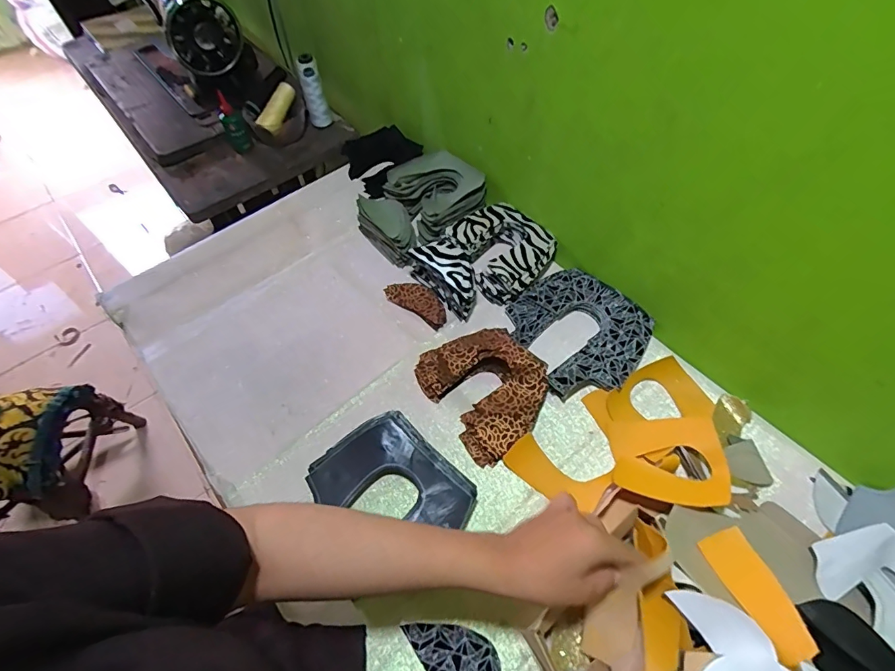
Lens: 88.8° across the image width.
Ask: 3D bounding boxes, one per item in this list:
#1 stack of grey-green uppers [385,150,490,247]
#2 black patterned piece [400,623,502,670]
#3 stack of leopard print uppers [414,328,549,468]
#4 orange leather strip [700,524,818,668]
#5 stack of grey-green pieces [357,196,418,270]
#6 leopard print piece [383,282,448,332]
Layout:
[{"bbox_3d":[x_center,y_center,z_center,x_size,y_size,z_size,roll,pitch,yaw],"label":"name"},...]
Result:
[{"bbox_3d":[-0.019,-0.243,0.813,0.142,0.080,0.161,-39,65,-21],"label":"stack of grey-green uppers"},{"bbox_3d":[0.019,0.344,0.468,0.066,0.006,0.131,-33,63,-18],"label":"black patterned piece"},{"bbox_3d":[0.051,0.063,0.616,0.141,0.042,0.177,-31,62,-17],"label":"stack of leopard print uppers"},{"bbox_3d":[0.277,0.229,0.412,0.045,0.008,0.111,-15,38,-3],"label":"orange leather strip"},{"bbox_3d":[-0.094,-0.180,0.759,0.064,0.071,0.131,-33,63,-18],"label":"stack of grey-green pieces"},{"bbox_3d":[-0.046,-0.054,0.714,0.110,0.017,0.047,30,63,19],"label":"leopard print piece"}]

